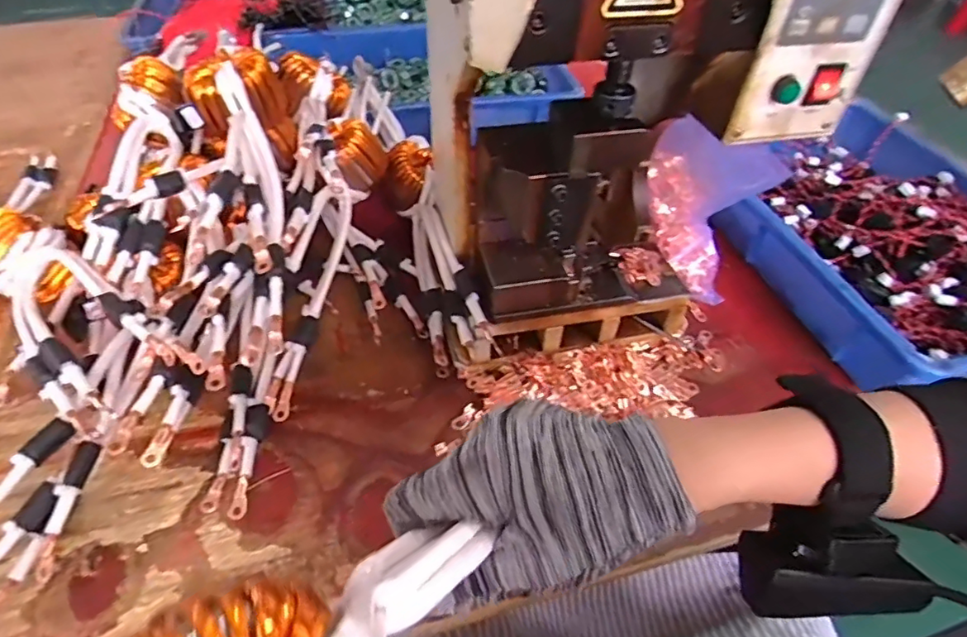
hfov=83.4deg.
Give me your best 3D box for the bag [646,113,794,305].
[{"bbox_3d":[0.218,-0.137,0.573,0.070,0.165,0.165,-2,47,-5],"label":"bag"}]

